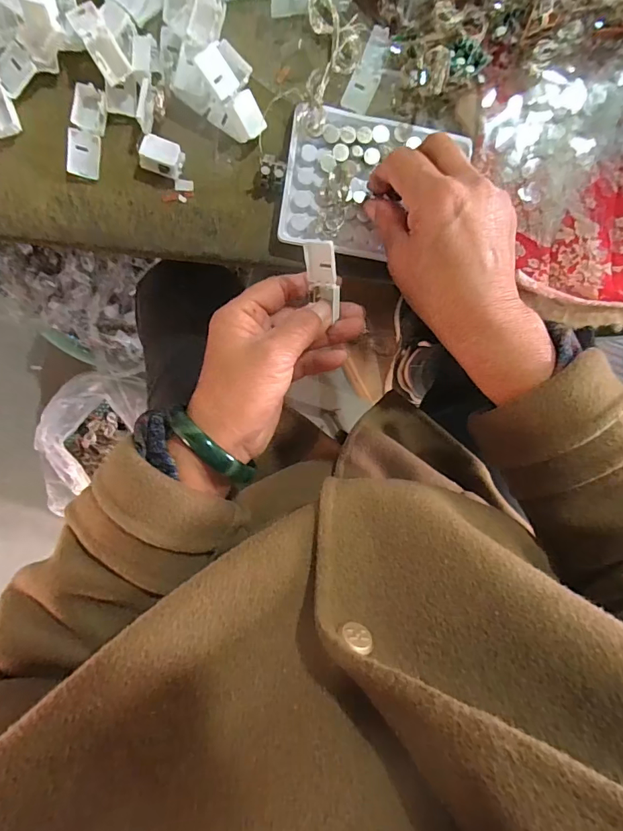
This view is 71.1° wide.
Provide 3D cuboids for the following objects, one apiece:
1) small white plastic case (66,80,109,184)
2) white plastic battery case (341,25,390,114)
[{"bbox_3d":[-0.150,-0.189,0.291,0.019,0.011,0.054,11,96,-7],"label":"small white plastic case"},{"bbox_3d":[0.040,-0.242,0.305,0.018,0.007,0.055,22,95,-8],"label":"white plastic battery case"}]

